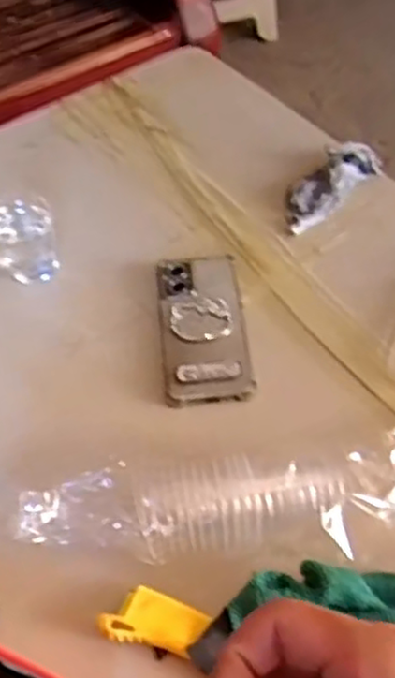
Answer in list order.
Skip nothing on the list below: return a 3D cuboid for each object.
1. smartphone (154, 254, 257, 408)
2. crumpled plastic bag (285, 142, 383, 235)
[{"bbox_3d":[0.004,-0.016,0.644,0.074,0.012,0.159,-6,52,-2],"label":"smartphone"},{"bbox_3d":[0.135,-0.165,0.753,0.138,0.020,0.053,-37,59,-24],"label":"crumpled plastic bag"}]

